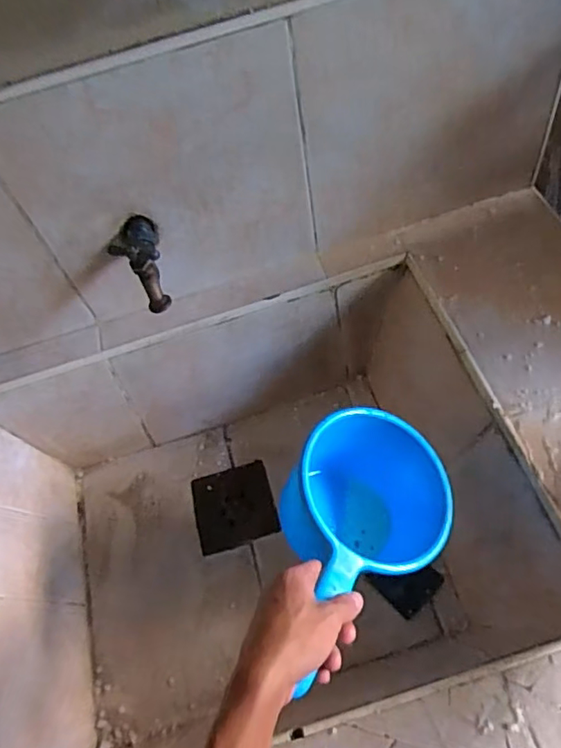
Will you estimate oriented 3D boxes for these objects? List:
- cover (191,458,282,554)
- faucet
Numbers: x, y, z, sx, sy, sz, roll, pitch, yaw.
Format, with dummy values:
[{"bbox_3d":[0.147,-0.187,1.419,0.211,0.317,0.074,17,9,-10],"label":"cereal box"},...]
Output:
[{"bbox_3d":[-0.061,0.176,0.742,0.104,0.013,0.104,-17,56,-1],"label":"cover"},{"bbox_3d":[-0.149,-0.118,0.587,0.050,0.060,0.113,-14,59,-5],"label":"faucet"}]

